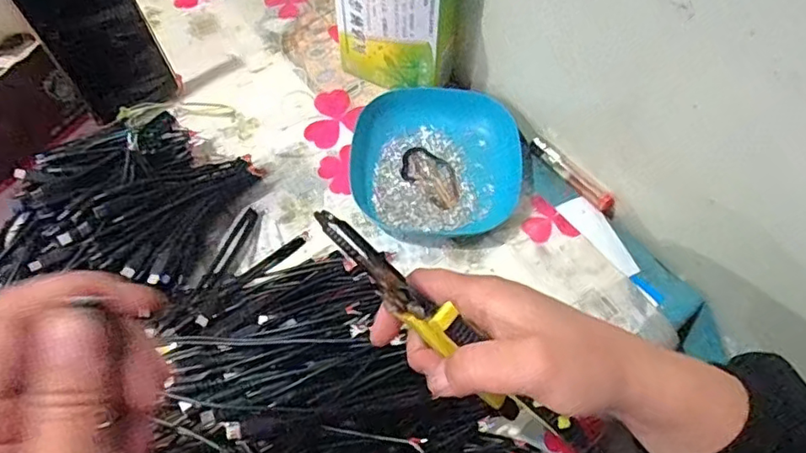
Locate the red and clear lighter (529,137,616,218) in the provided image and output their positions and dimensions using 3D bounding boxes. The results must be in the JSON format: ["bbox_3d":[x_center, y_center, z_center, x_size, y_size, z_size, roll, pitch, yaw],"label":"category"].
[{"bbox_3d":[0.145,-0.043,0.491,0.011,0.016,0.090,-38,70,-17],"label":"red and clear lighter"}]

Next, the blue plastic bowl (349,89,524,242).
[{"bbox_3d":[0.027,-0.057,0.487,0.137,0.032,0.131,0,64,-1],"label":"blue plastic bowl"}]

